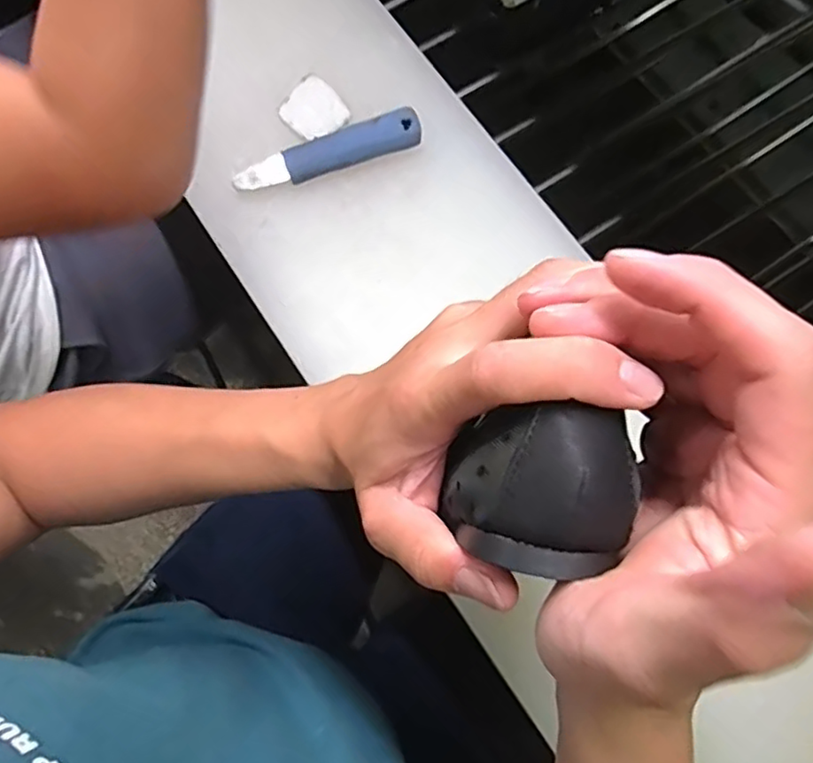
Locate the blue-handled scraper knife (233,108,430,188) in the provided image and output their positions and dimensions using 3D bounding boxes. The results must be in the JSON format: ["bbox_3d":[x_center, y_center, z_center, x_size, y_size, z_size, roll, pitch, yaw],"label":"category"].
[{"bbox_3d":[-0.063,-0.187,0.520,0.156,0.015,0.031,-20,76,-3],"label":"blue-handled scraper knife"}]

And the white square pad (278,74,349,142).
[{"bbox_3d":[-0.080,-0.233,0.543,0.050,0.010,0.050,42,80,11],"label":"white square pad"}]

